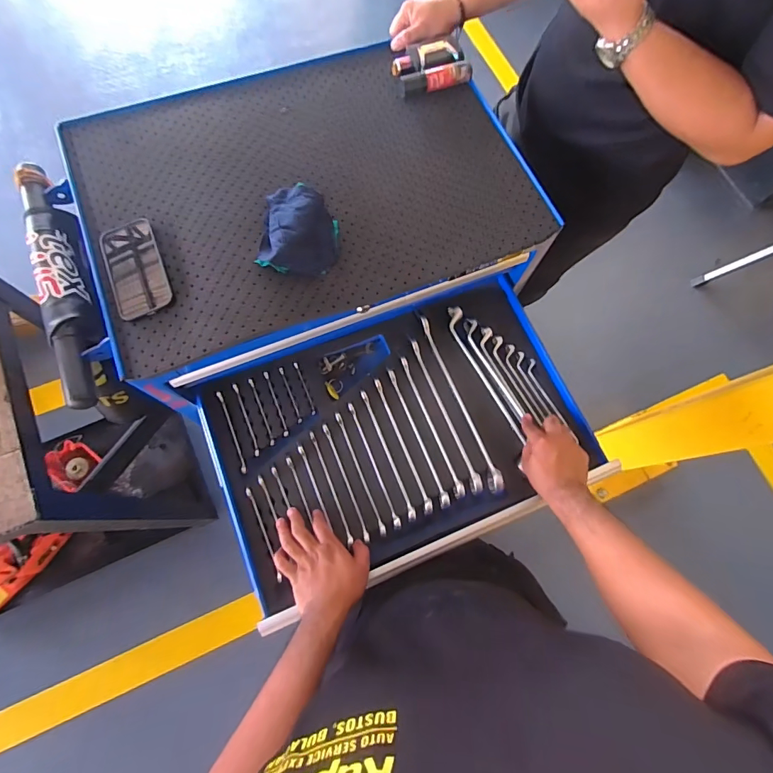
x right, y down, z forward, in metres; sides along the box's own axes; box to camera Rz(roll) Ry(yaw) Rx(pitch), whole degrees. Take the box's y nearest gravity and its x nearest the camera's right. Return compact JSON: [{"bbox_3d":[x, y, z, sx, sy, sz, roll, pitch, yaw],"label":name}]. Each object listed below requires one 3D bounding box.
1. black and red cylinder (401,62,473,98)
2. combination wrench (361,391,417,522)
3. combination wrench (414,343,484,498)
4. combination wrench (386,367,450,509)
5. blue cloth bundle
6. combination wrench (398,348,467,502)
[{"bbox_3d":[0.086,-0.521,0.721,0.125,0.030,0.025,-18,74,-7],"label":"black and red cylinder"},{"bbox_3d":[0.003,0.110,0.696,0.014,0.009,0.223,-20,74,-7],"label":"combination wrench"},{"bbox_3d":[0.102,0.045,0.715,0.019,0.026,0.273,-21,75,-8],"label":"combination wrench"},{"bbox_3d":[0.053,0.081,0.704,0.017,0.021,0.241,-20,74,-8],"label":"combination wrench"},{"bbox_3d":[-0.123,-0.230,0.610,0.105,0.055,0.148,3,73,-1],"label":"blue cloth bundle"},{"bbox_3d":[0.076,0.061,0.711,0.020,0.018,0.255,-20,74,-7],"label":"combination wrench"}]

